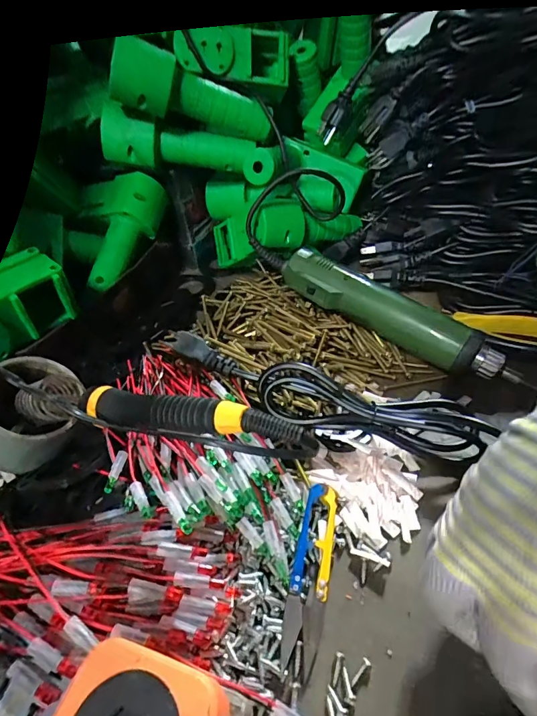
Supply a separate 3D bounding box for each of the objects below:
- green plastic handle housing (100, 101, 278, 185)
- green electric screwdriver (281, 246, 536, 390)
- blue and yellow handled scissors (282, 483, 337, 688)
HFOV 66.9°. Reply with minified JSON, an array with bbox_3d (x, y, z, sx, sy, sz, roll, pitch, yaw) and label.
[{"bbox_3d":[-0.079,-0.208,0.403,0.169,0.048,0.047,9,43,-3],"label":"green plastic handle housing"},{"bbox_3d":[0.110,-0.035,0.355,0.216,0.033,0.032,31,53,18],"label":"green electric screwdriver"},{"bbox_3d":[0.025,0.123,0.238,0.021,0.011,0.101,6,44,12],"label":"blue and yellow handled scissors"}]

